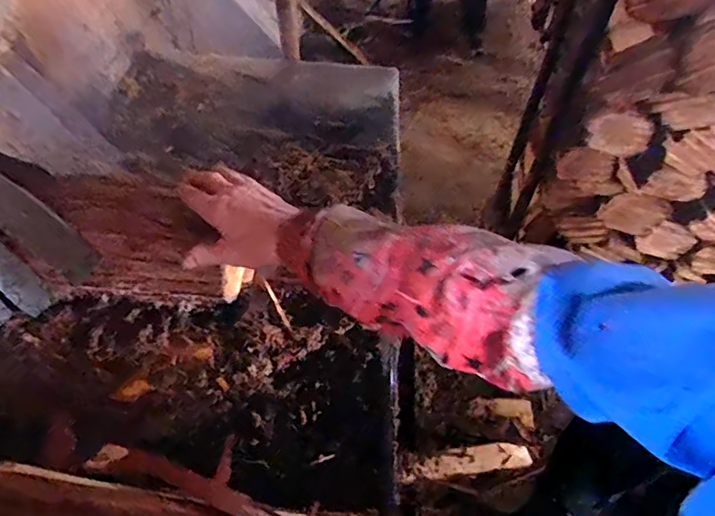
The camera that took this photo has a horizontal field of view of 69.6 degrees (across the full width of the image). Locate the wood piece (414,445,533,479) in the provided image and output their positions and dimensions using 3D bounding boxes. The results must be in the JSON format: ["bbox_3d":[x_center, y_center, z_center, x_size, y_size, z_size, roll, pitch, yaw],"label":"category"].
[{"bbox_3d":[0.321,0.564,1.427,0.379,0.042,0.077,2,46,-24],"label":"wood piece"}]

